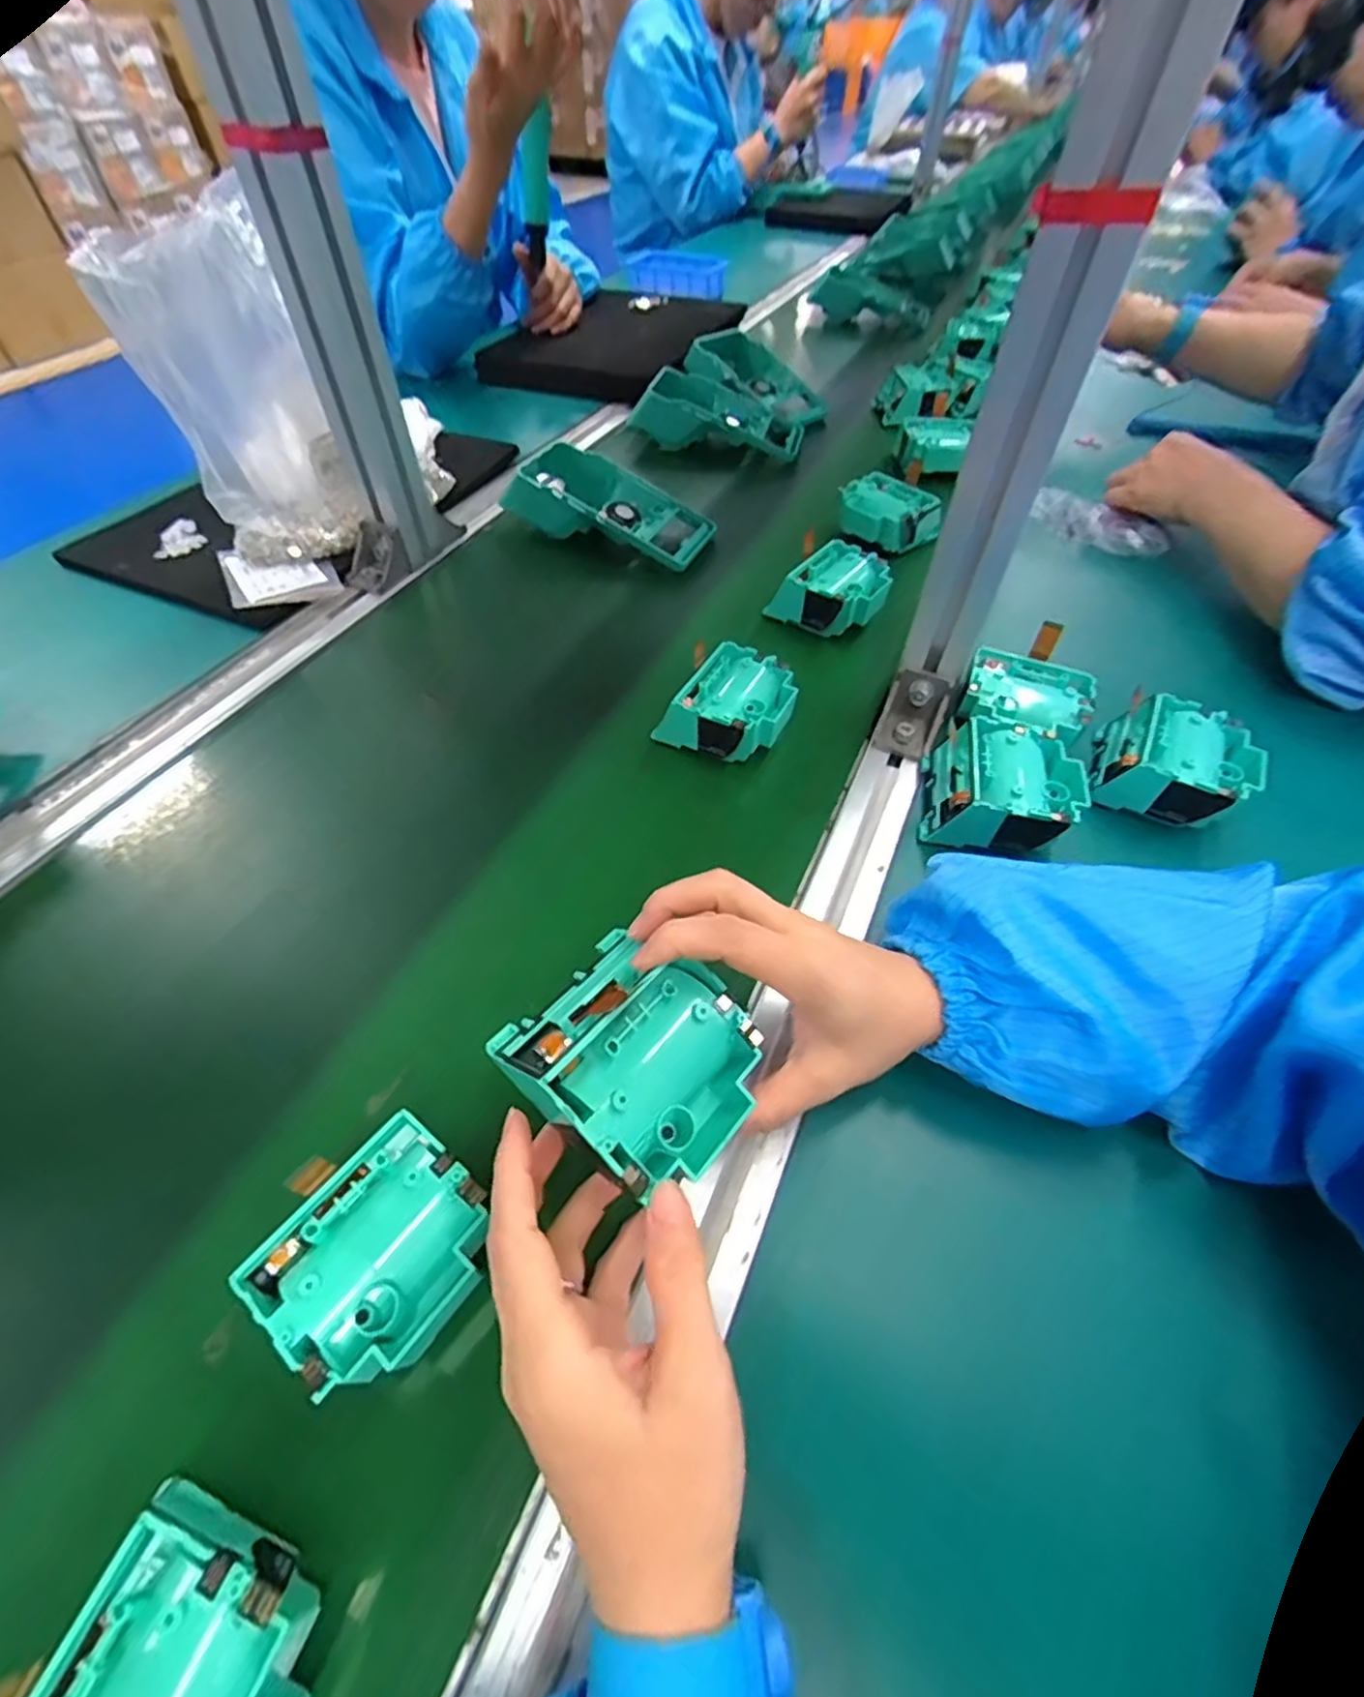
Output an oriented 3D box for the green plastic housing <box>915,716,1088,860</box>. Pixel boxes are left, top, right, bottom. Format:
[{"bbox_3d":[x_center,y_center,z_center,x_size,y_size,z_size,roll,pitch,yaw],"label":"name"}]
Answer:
[{"bbox_3d":[0.187,-0.032,0.397,0.078,0.047,0.074,11,54,4],"label":"green plastic housing"}]

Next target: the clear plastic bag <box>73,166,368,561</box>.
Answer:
[{"bbox_3d":[-0.326,-0.327,0.504,0.107,0.218,0.082,-22,58,-19],"label":"clear plastic bag"}]

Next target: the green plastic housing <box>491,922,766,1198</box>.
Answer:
[{"bbox_3d":[-0.016,0.072,0.241,0.083,0.032,0.075,35,59,20],"label":"green plastic housing"}]

